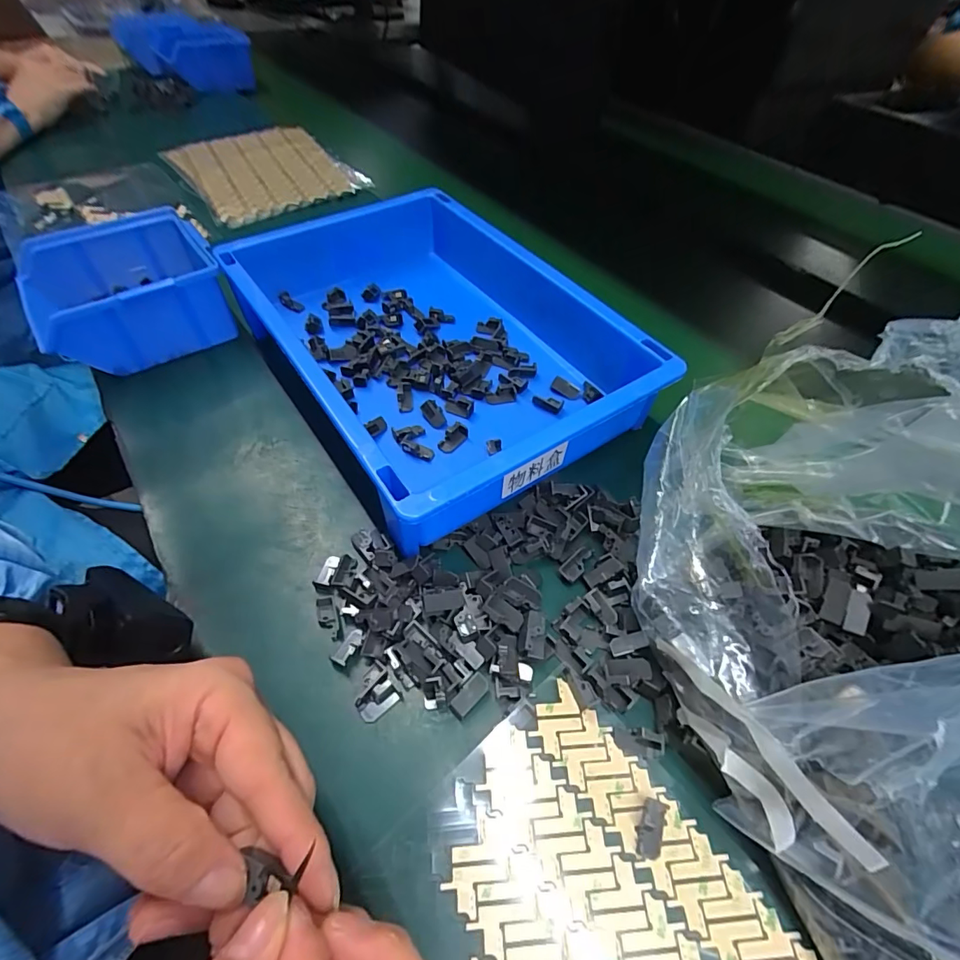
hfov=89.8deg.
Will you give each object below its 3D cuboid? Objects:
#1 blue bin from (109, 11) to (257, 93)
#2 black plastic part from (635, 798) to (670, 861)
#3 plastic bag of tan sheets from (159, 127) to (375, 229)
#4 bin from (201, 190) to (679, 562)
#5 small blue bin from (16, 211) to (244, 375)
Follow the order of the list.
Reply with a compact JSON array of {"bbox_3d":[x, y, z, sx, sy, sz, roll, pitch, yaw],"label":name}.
[{"bbox_3d":[-0.468,-0.685,0.766,0.258,0.067,0.112,36,59,19],"label":"blue bin"},{"bbox_3d":[0.077,0.155,0.215,0.012,0.005,0.024,24,55,12],"label":"black plastic part"},{"bbox_3d":[-0.268,-0.392,0.598,0.188,0.013,0.224,-29,62,-24],"label":"plastic bag of tan sheets"},{"bbox_3d":[-0.039,-0.110,0.364,0.210,0.069,0.306,-28,61,-23],"label":"bin"},{"bbox_3d":[-0.286,-0.152,0.391,0.132,0.059,0.121,-29,59,-22],"label":"small blue bin"}]

